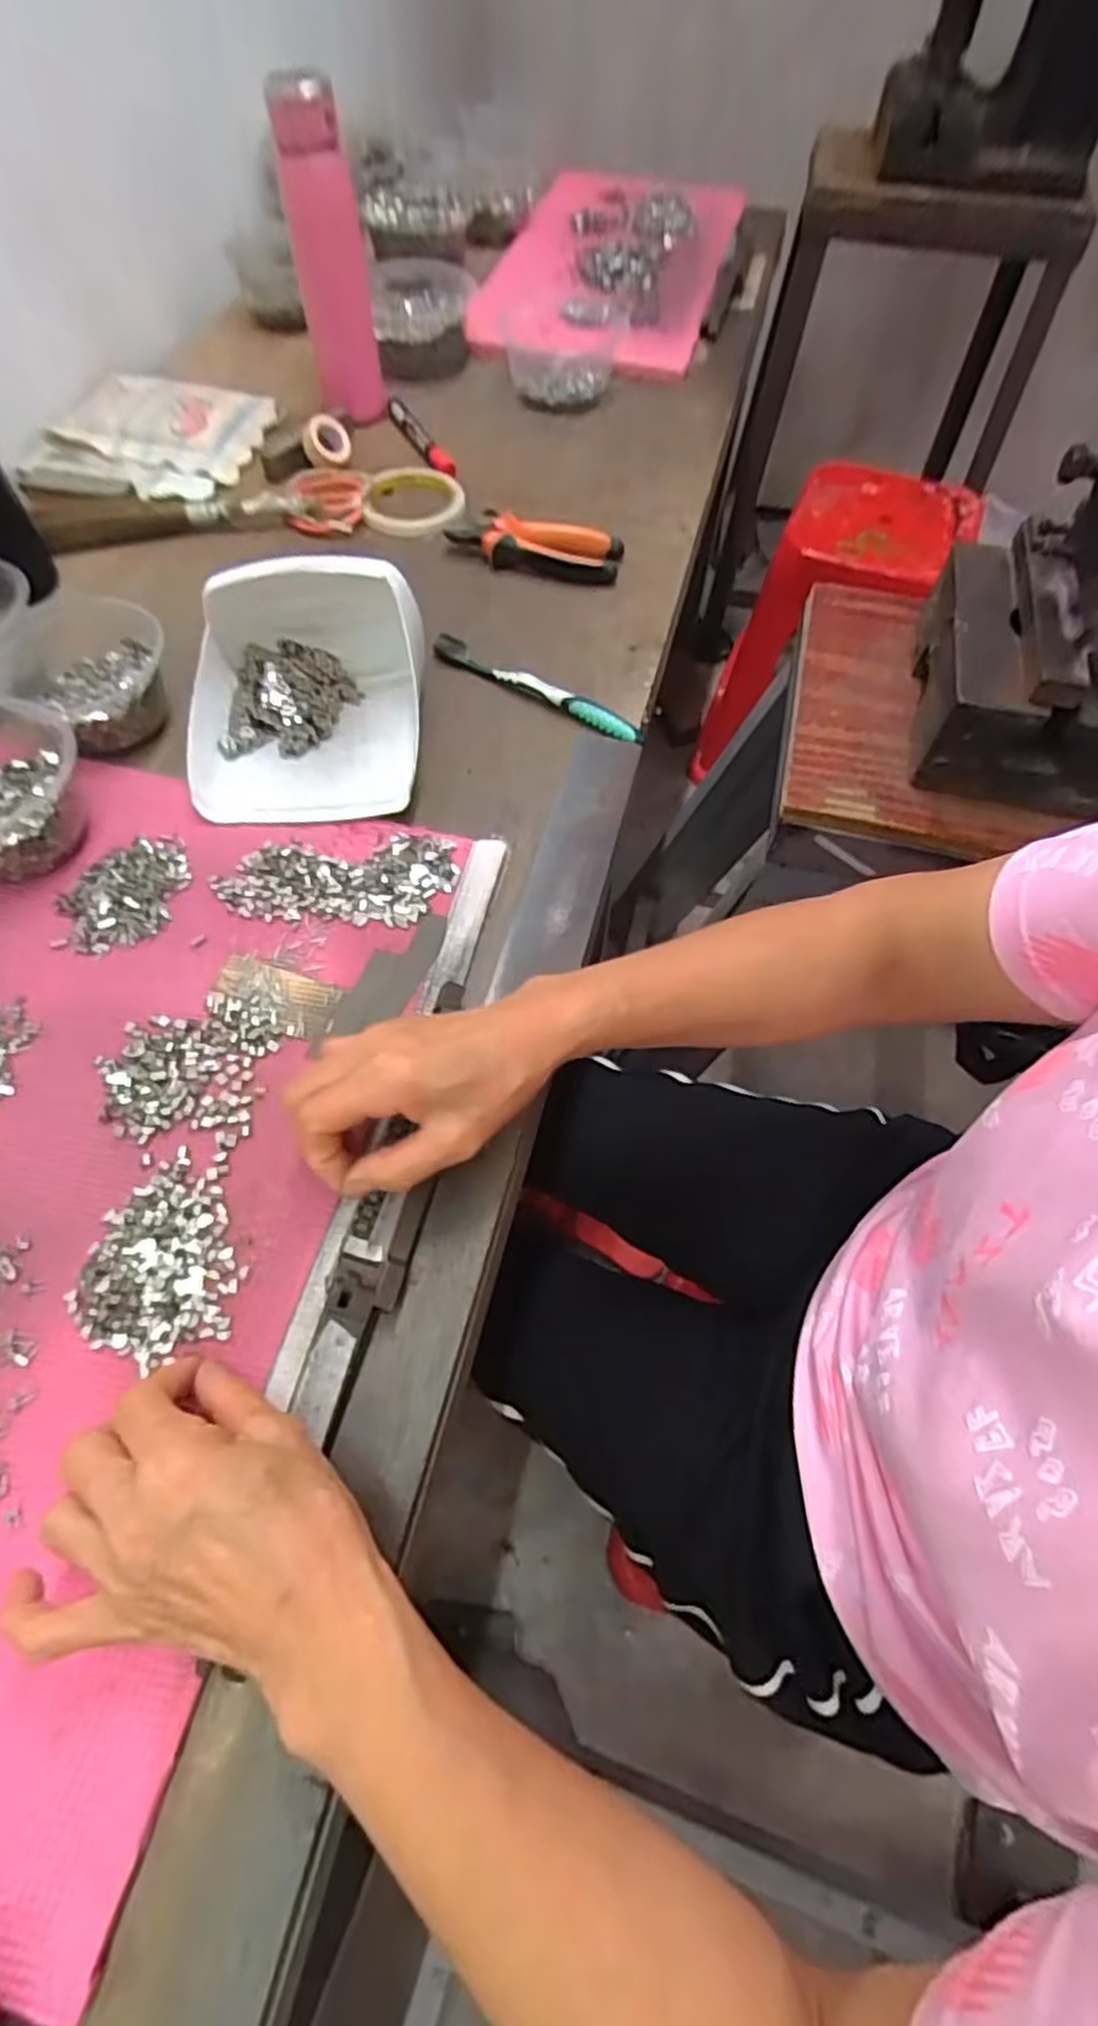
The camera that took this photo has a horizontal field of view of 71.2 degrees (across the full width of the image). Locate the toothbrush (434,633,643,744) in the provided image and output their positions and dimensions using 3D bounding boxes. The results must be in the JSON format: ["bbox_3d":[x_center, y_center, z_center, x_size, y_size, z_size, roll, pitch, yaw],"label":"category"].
[{"bbox_3d":[-0.009,-0.246,0.579,0.181,0.017,0.017,29,64,14],"label":"toothbrush"}]

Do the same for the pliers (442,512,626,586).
[{"bbox_3d":[-0.012,-0.409,0.663,0.148,0.021,0.060,13,61,6],"label":"pliers"}]

